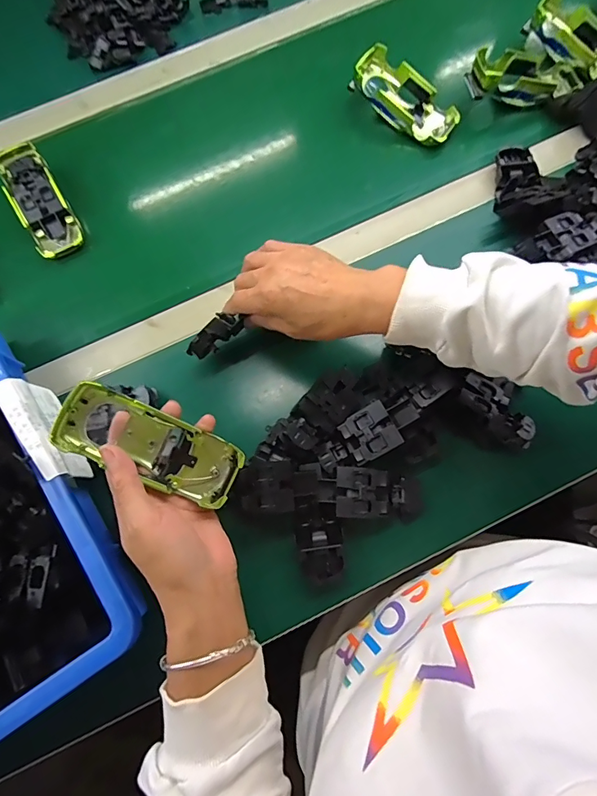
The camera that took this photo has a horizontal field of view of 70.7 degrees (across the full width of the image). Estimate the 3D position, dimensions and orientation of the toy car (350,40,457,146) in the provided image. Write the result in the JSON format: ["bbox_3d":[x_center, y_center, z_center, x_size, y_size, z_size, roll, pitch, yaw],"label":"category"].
[{"bbox_3d":[0.125,-0.355,0.501,0.134,0.030,0.055,40,78,0],"label":"toy car"}]

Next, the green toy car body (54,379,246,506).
[{"bbox_3d":[-0.111,0.038,0.324,0.131,0.035,0.050,27,74,-14],"label":"green toy car body"}]

